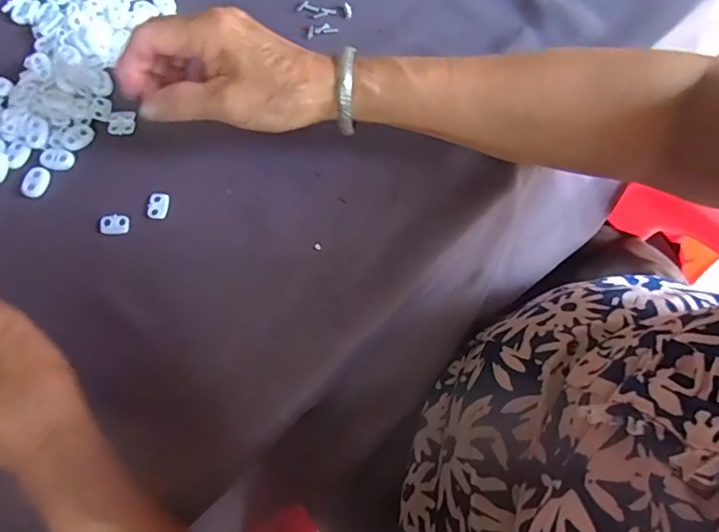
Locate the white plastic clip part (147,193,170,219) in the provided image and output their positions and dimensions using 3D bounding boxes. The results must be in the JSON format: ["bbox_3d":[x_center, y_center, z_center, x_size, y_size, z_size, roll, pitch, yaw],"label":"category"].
[{"bbox_3d":[-0.140,-0.042,0.372,0.014,0.004,0.019,8,69,3],"label":"white plastic clip part"}]

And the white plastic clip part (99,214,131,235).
[{"bbox_3d":[-0.168,-0.029,0.365,0.020,0.004,0.013,-3,68,0],"label":"white plastic clip part"}]

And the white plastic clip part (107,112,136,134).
[{"bbox_3d":[-0.174,-0.105,0.391,0.020,0.004,0.018,1,69,0],"label":"white plastic clip part"}]

